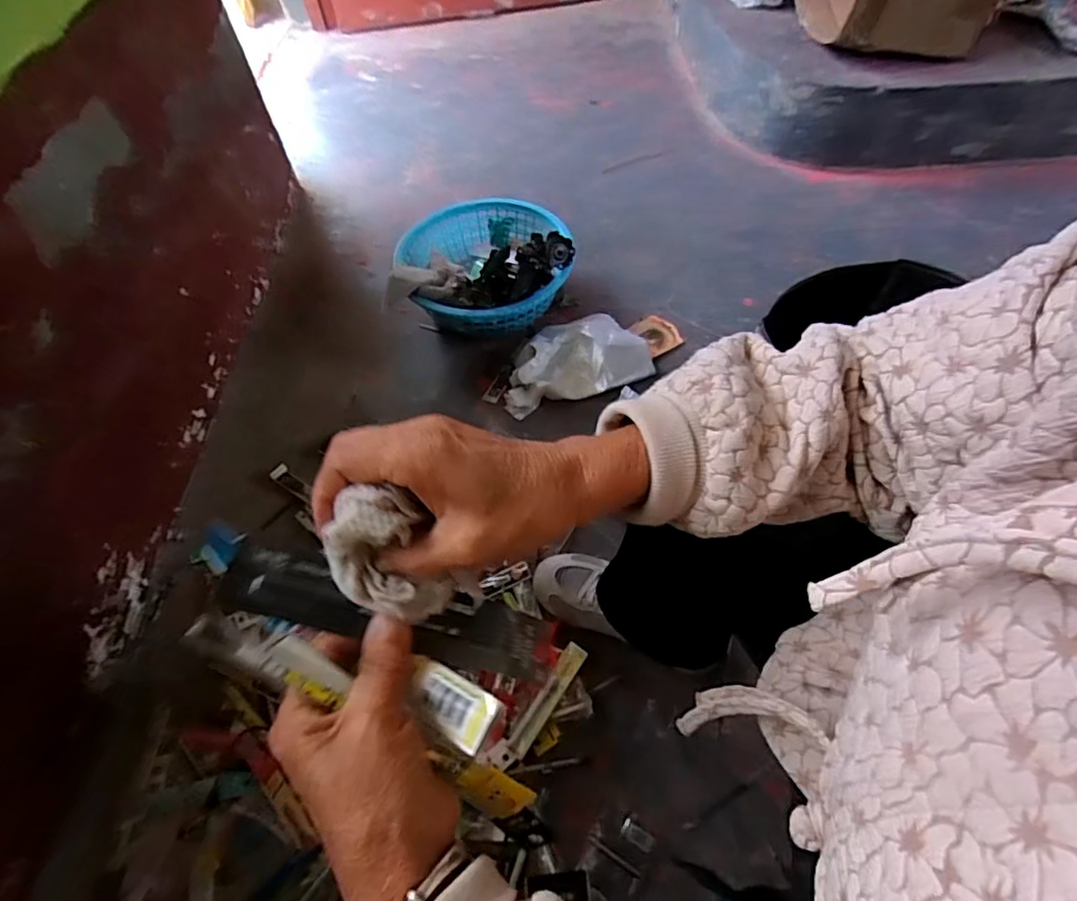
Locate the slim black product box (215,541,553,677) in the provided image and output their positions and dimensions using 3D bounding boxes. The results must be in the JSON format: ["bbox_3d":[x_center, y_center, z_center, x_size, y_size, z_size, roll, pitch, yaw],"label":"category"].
[{"bbox_3d":[-0.071,0.081,0.282,0.158,0.012,0.032,18,56,-12],"label":"slim black product box"}]

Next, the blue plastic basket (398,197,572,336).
[{"bbox_3d":[-0.086,-0.341,1.069,0.305,0.143,0.305,-1,56,2],"label":"blue plastic basket"}]

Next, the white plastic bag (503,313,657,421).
[{"bbox_3d":[0.055,-0.162,0.993,0.256,0.051,0.156,-18,57,-9],"label":"white plastic bag"}]

